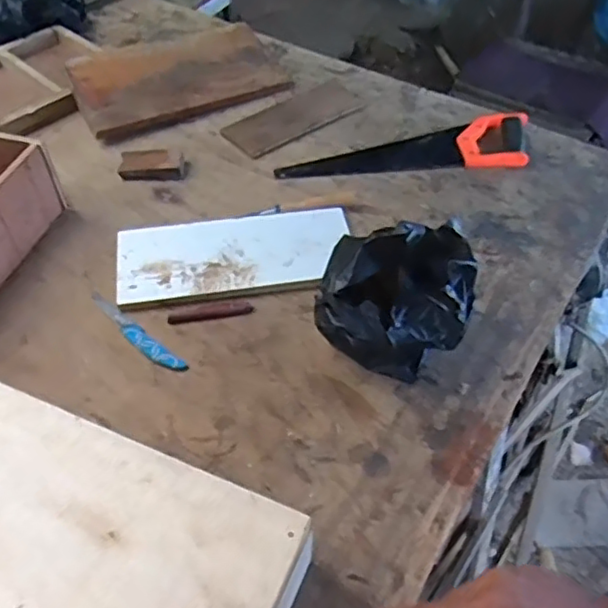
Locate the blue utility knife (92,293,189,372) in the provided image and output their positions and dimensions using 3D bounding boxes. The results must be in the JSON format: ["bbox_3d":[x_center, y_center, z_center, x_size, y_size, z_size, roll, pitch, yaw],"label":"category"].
[{"bbox_3d":[-0.214,0.033,0.792,0.177,0.012,0.025,32,58,28],"label":"blue utility knife"}]

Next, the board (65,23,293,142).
[{"bbox_3d":[-0.221,-0.411,1.137,0.373,0.044,0.192,-24,73,-26],"label":"board"}]

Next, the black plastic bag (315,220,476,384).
[{"bbox_3d":[0.110,-0.013,0.734,0.162,0.170,0.171,15,50,11],"label":"black plastic bag"}]

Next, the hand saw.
[{"bbox_3d":[0.170,-0.264,1.062,0.417,0.019,0.128,-5,48,0],"label":"hand saw"}]

